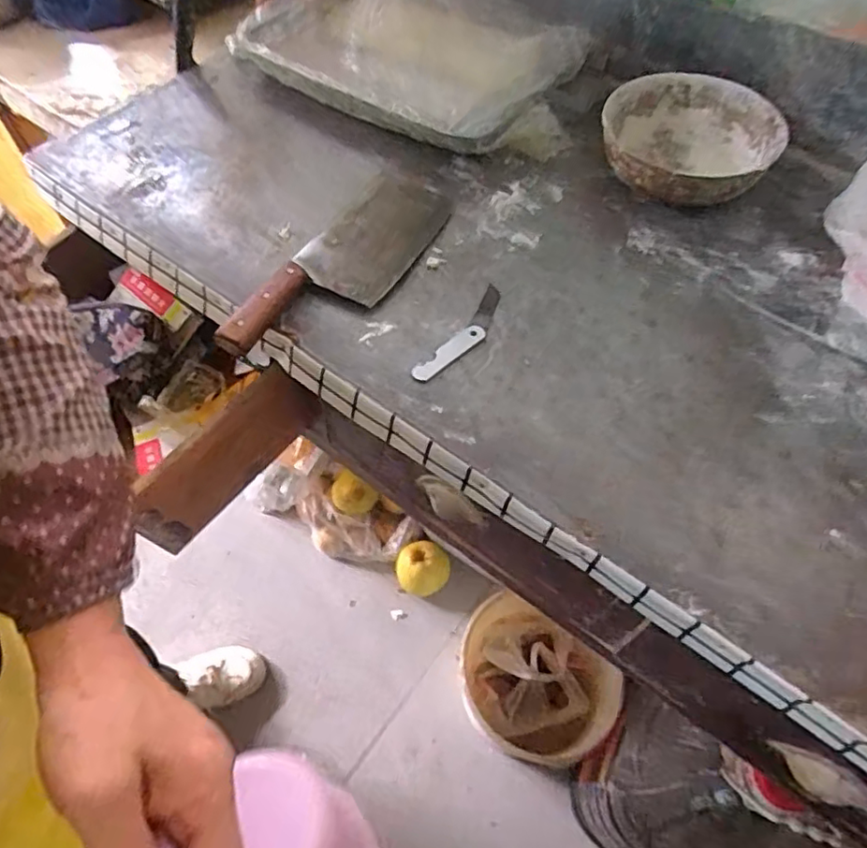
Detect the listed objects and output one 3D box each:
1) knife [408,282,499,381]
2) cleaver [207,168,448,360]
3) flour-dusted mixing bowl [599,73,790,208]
[{"bbox_3d":[0.030,-0.087,0.593,0.030,0.007,0.140,31,63,17],"label":"knife"},{"bbox_3d":[-0.085,-0.172,0.629,0.114,0.023,0.295,30,62,16],"label":"cleaver"},{"bbox_3d":[0.286,-0.323,0.715,0.192,0.063,0.190,0,58,-1],"label":"flour-dusted mixing bowl"}]

